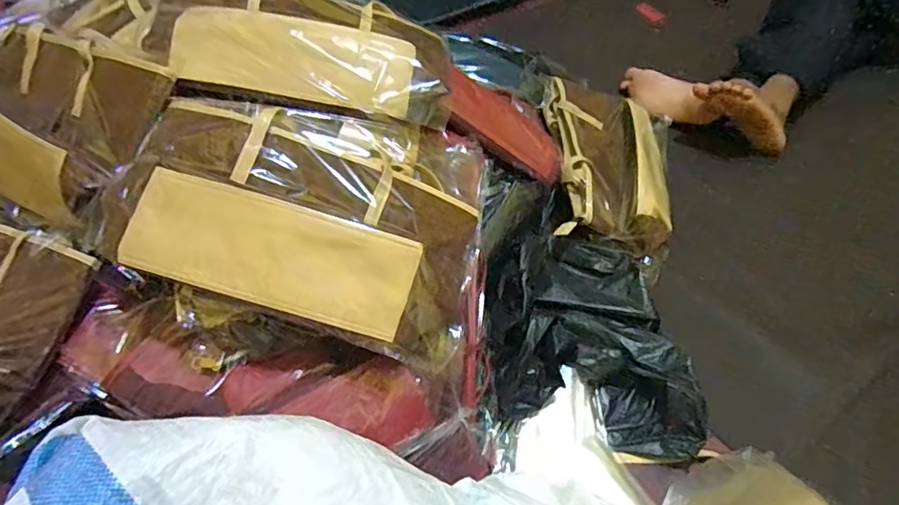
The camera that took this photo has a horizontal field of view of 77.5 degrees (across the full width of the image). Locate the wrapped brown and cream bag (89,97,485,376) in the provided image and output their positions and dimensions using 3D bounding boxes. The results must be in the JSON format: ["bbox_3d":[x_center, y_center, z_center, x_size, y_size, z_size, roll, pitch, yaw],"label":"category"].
[{"bbox_3d":[-0.151,-0.035,0.608,0.380,0.110,0.248,15,67,-8],"label":"wrapped brown and cream bag"}]

